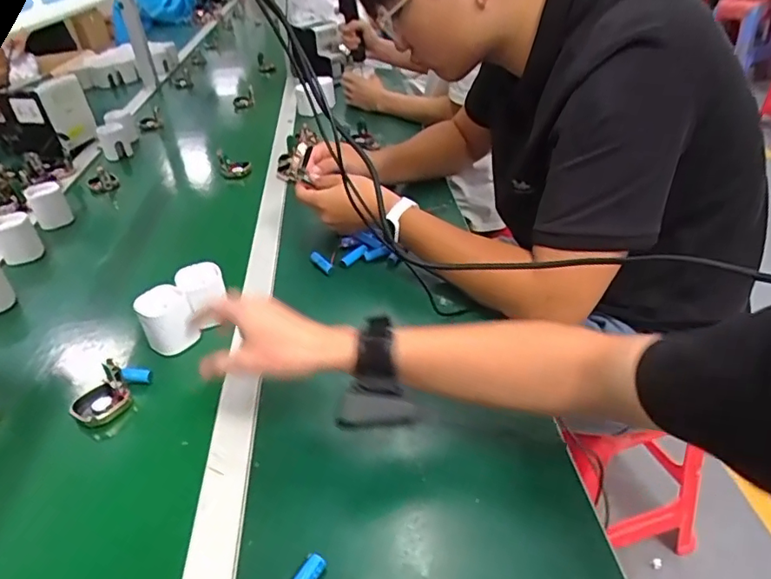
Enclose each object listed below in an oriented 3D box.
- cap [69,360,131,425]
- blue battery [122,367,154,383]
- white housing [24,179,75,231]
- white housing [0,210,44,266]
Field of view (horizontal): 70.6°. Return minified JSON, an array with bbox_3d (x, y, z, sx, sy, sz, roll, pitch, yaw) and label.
[{"bbox_3d":[-0.309,0.115,0.589,0.040,0.054,0.056,24,43,38],"label":"cap"},{"bbox_3d":[-0.282,0.096,0.619,0.035,0.015,0.014,14,20,-38],"label":"blue battery"},{"bbox_3d":[-0.610,-0.154,0.986,0.062,0.072,0.059,-27,38,-30],"label":"white housing"},{"bbox_3d":[-0.603,-0.087,0.886,0.059,0.072,0.064,-26,37,-29],"label":"white housing"}]

